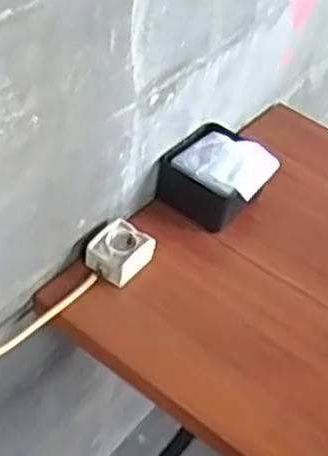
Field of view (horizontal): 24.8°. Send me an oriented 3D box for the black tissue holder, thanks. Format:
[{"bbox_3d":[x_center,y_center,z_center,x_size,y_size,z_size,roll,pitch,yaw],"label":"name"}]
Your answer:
[{"bbox_3d":[0.084,-0.074,1.088,0.135,0.073,0.136,33,50,23],"label":"black tissue holder"}]

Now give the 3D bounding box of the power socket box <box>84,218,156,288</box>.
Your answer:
[{"bbox_3d":[-0.057,0.034,0.984,0.075,0.041,0.084,28,49,19],"label":"power socket box"}]

